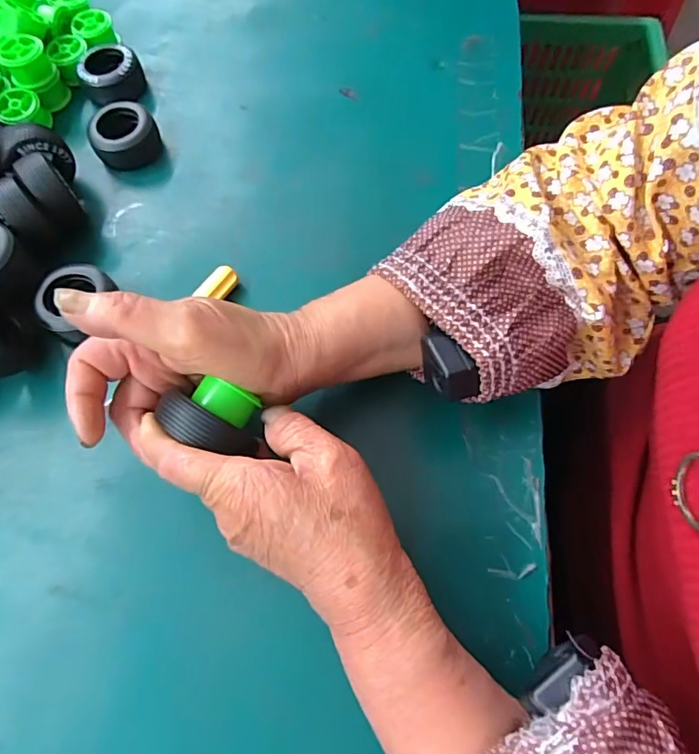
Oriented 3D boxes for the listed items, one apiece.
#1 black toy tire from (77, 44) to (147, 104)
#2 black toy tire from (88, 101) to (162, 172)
[{"bbox_3d":[-0.193,-0.244,0.406,0.048,0.022,0.039,-28,70,-10],"label":"black toy tire"},{"bbox_3d":[-0.168,-0.179,0.378,0.047,0.029,0.039,-24,69,-8],"label":"black toy tire"}]

